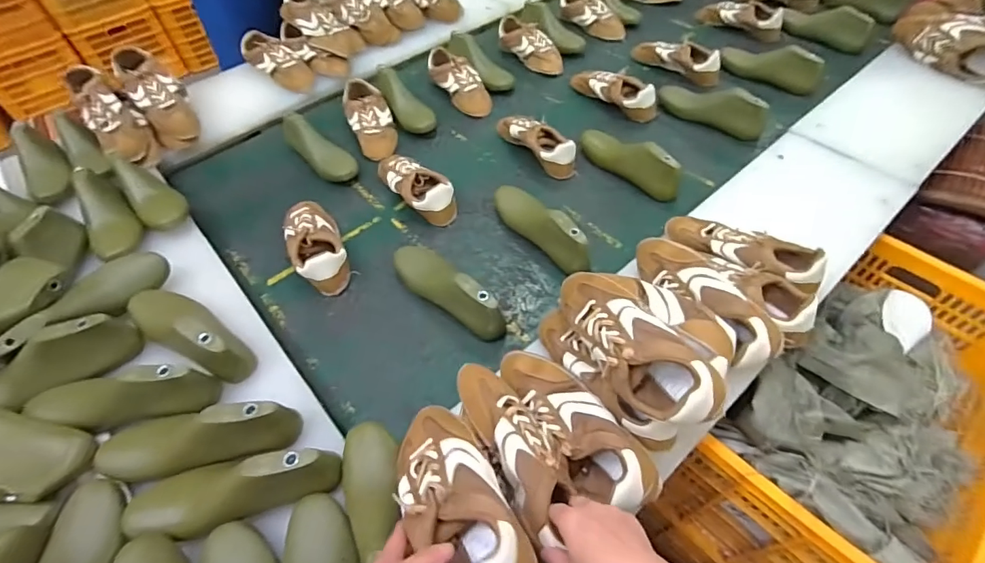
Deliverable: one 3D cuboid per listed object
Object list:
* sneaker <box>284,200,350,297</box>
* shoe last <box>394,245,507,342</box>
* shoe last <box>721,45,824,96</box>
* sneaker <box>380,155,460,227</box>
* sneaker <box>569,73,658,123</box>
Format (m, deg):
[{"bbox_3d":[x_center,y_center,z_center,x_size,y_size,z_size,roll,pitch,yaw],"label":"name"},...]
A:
[{"bbox_3d":[-0.316,-0.072,0.821,0.084,0.073,0.199,-22,57,-13],"label":"sneaker"},{"bbox_3d":[-0.075,0.010,0.747,0.071,0.097,0.223,-38,62,-22],"label":"shoe last"},{"bbox_3d":[0.668,-0.519,1.104,0.219,0.080,0.077,38,65,25],"label":"shoe last"},{"bbox_3d":[-0.154,-0.194,0.914,0.085,0.063,0.216,-35,61,-20],"label":"sneaker"},{"bbox_3d":[0.277,-0.446,1.080,0.228,0.067,0.072,38,65,25],"label":"sneaker"}]

